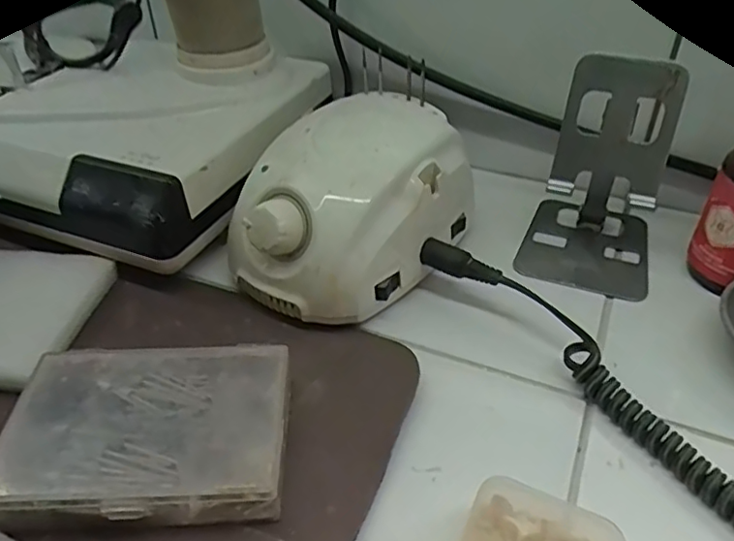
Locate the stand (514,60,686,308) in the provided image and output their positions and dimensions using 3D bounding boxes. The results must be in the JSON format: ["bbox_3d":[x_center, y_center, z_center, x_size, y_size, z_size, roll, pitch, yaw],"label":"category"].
[{"bbox_3d":[0.140,-0.058,0.349,0.073,0.115,0.084,12,41,15],"label":"stand"}]

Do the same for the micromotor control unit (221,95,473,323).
[{"bbox_3d":[-0.010,-0.038,0.350,0.101,0.081,0.136,24,45,27],"label":"micromotor control unit"}]

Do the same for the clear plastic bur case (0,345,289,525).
[{"bbox_3d":[-0.096,0.071,0.262,0.119,0.025,0.078,-2,39,-2],"label":"clear plastic bur case"}]

